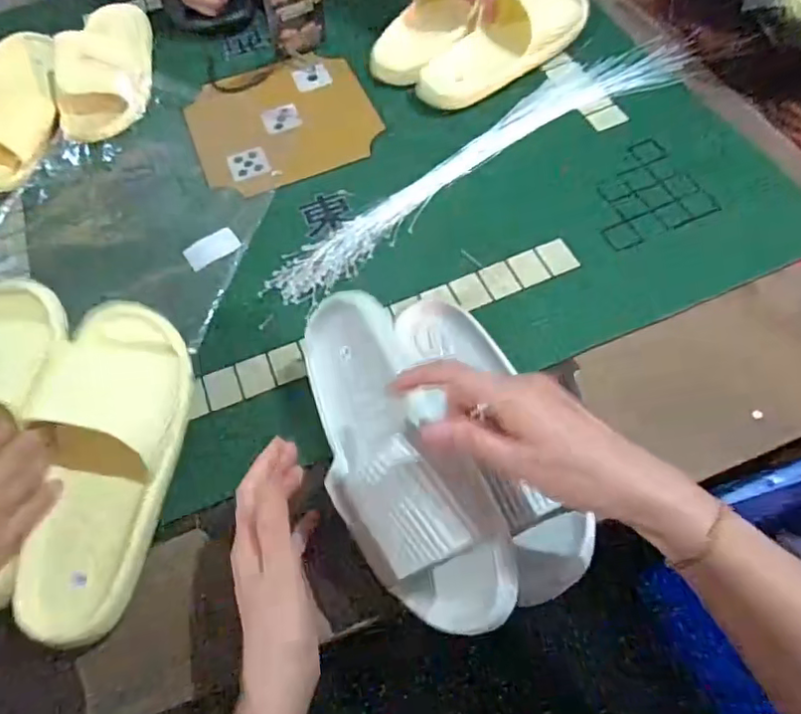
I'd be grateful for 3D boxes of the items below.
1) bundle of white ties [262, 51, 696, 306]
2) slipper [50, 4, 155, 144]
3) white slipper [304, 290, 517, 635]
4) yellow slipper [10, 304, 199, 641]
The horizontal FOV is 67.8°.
[{"bbox_3d":[0.103,-0.214,0.644,0.550,0.012,0.090,-37,64,-16],"label":"bundle of white ties"},{"bbox_3d":[-0.377,-0.383,0.746,0.112,0.060,0.234,-14,60,-4],"label":"slipper"},{"bbox_3d":[-0.011,0.065,0.417,0.096,0.078,0.257,-45,61,26],"label":"white slipper"},{"bbox_3d":[-0.222,0.073,0.441,0.094,0.058,0.248,2,73,5],"label":"yellow slipper"}]

